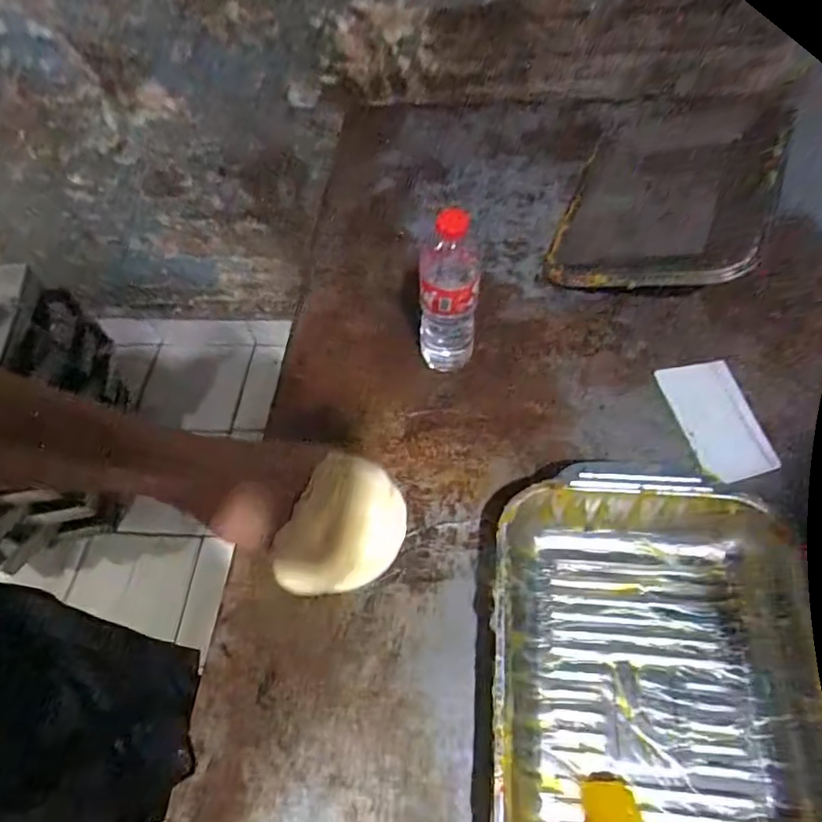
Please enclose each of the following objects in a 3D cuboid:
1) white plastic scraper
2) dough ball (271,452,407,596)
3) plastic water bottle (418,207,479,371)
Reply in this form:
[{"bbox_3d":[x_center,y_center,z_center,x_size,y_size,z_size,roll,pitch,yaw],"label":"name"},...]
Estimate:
[{"bbox_3d":[0.350,0.006,0.663,0.079,0.009,0.155,-15,56,2],"label":"white plastic scraper"},{"bbox_3d":[-0.040,0.075,0.348,0.055,0.048,0.081,22,62,17],"label":"dough ball"},{"bbox_3d":[0.041,-0.132,0.651,0.068,0.217,0.072,4,59,6],"label":"plastic water bottle"}]

